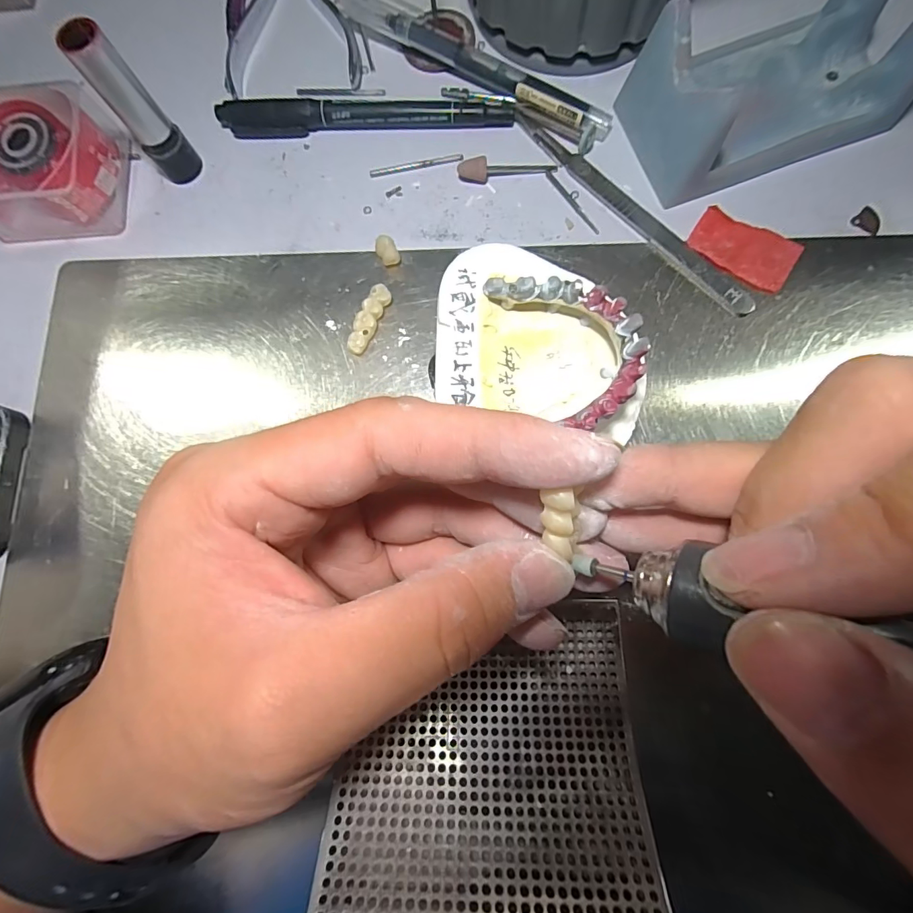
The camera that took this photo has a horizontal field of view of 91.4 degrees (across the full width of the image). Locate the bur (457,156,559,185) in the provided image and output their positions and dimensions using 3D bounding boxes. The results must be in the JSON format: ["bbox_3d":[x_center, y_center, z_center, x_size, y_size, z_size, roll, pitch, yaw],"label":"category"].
[{"bbox_3d":[0.023,-0.132,0.202,0.044,0.008,0.009,-9,81,2],"label":"bur"}]

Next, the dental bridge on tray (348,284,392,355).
[{"bbox_3d":[-0.038,-0.059,0.193,0.009,0.008,0.031,27,83,7],"label":"dental bridge on tray"}]

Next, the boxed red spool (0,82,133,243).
[{"bbox_3d":[-0.189,-0.132,0.204,0.059,0.030,0.055,2,81,3],"label":"boxed red spool"}]

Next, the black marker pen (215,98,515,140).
[{"bbox_3d":[-0.044,-0.159,0.209,0.138,0.012,0.011,2,81,4],"label":"black marker pen"}]

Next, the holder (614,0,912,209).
[{"bbox_3d":[0.131,-0.157,0.183,0.103,0.041,0.061,-20,80,0],"label":"holder"}]

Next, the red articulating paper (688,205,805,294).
[{"bbox_3d":[0.123,-0.090,0.190,0.043,0.004,0.028,33,84,8],"label":"red articulating paper"}]

